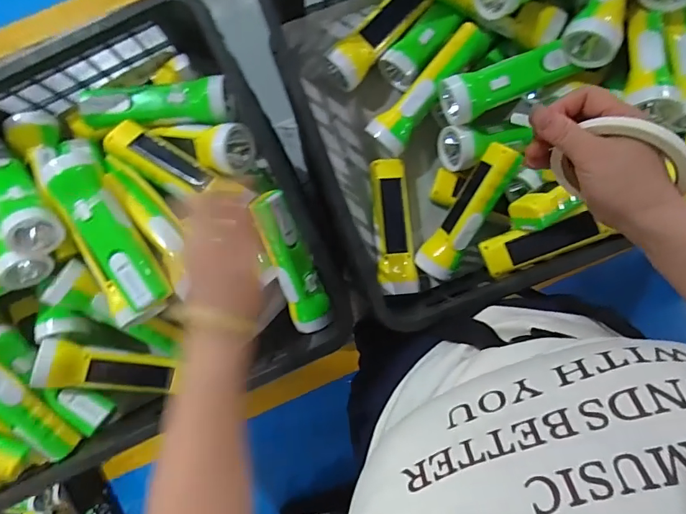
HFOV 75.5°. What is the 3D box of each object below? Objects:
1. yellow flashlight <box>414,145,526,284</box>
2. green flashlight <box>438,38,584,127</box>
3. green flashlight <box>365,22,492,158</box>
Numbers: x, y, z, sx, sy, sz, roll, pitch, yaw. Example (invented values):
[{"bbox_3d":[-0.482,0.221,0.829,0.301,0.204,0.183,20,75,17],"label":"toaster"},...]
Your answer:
[{"bbox_3d":[0.148,-0.051,0.524,0.041,0.040,0.166,30,105,-3],"label":"yellow flashlight"},{"bbox_3d":[0.190,-0.203,0.511,0.151,0.049,0.051,-24,92,-1],"label":"green flashlight"},{"bbox_3d":[0.112,-0.206,0.531,0.049,0.043,0.188,45,90,-2],"label":"green flashlight"}]

